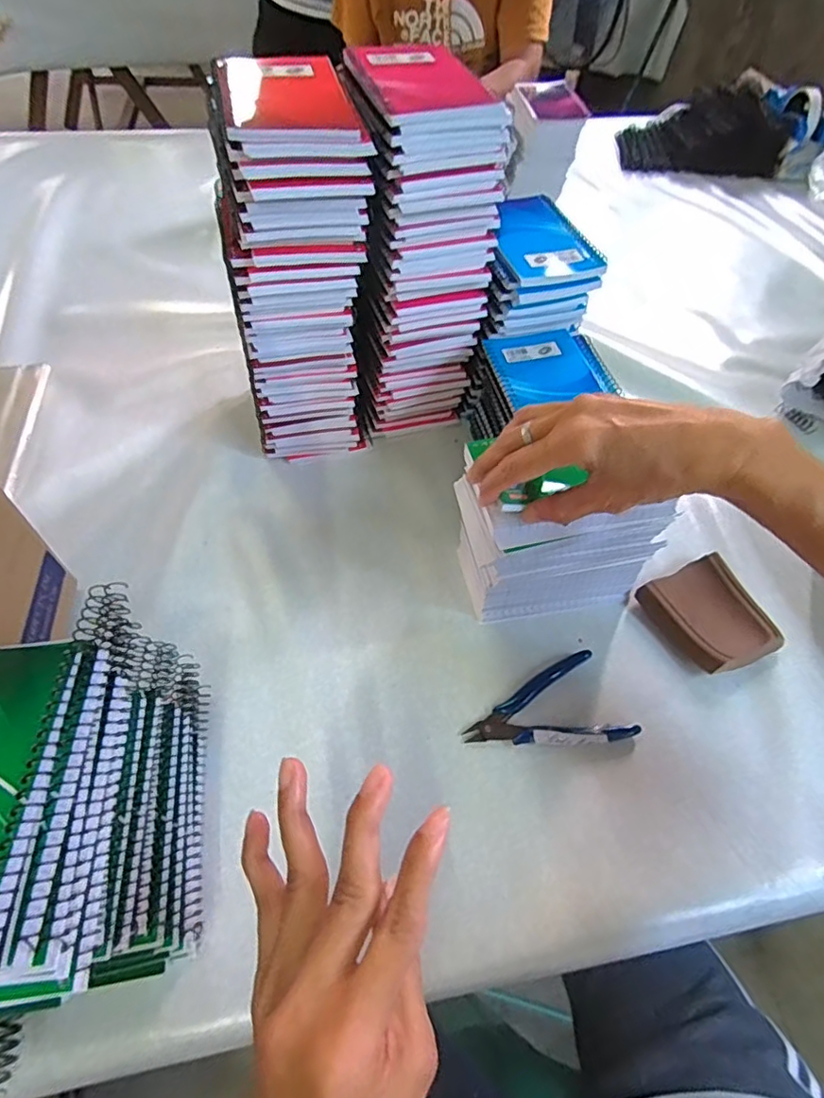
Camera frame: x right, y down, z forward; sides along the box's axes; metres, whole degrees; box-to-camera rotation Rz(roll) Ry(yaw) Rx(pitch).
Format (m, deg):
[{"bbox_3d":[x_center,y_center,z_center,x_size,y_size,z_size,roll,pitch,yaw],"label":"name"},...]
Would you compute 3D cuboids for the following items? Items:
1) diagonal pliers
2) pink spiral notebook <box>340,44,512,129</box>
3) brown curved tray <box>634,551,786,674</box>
[{"bbox_3d":[0.097,0.121,0.421,0.116,0.012,0.068,-14,56,-13],"label":"diagonal pliers"},{"bbox_3d":[0.008,-0.334,0.409,0.086,0.015,0.120,-12,55,-12],"label":"pink spiral notebook"},{"bbox_3d":[0.246,0.055,0.468,0.084,0.023,0.090,-21,58,-17],"label":"brown curved tray"}]

